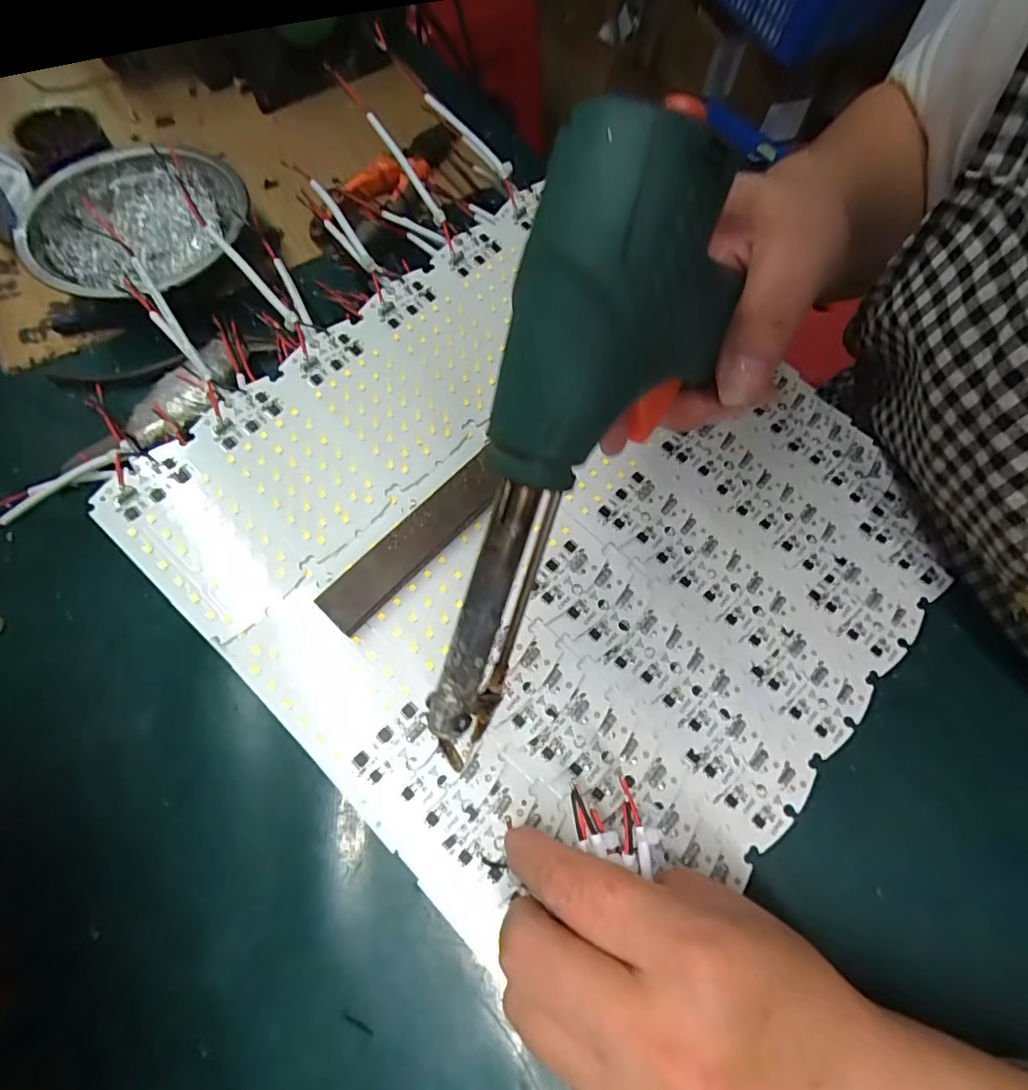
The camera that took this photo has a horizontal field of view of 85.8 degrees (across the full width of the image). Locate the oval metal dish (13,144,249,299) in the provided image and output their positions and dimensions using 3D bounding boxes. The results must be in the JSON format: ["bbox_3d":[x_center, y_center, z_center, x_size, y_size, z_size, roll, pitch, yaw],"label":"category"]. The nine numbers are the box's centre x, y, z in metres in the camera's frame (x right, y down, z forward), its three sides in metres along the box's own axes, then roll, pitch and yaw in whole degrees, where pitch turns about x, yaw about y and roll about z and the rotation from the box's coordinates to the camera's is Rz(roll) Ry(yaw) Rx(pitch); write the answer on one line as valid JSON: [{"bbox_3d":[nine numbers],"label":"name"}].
[{"bbox_3d":[-0.228,-0.192,0.345,0.126,0.038,0.126,38,70,15],"label":"oval metal dish"}]

